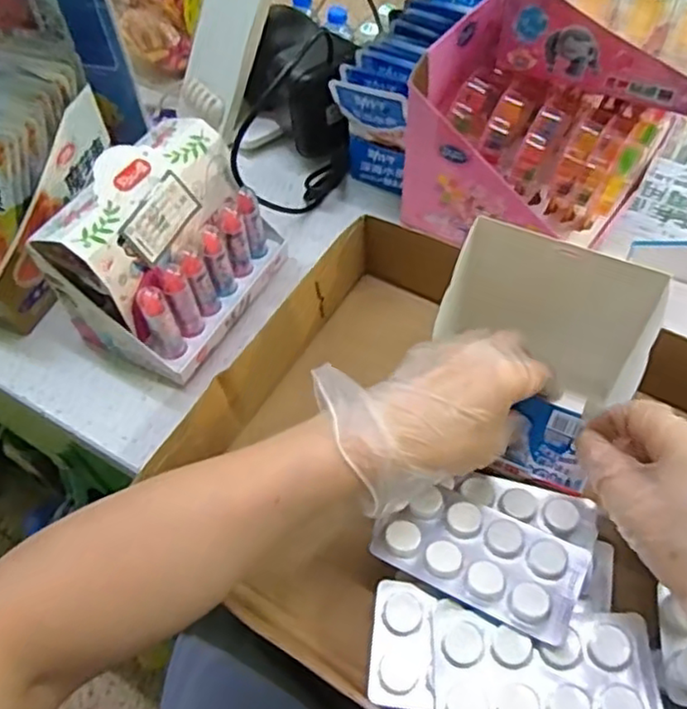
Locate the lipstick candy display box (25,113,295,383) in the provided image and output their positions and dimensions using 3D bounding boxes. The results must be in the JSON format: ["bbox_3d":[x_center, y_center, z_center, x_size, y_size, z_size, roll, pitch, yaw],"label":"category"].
[{"bbox_3d":[-0.130,-0.084,0.503,0.104,0.120,0.158,25,60,18],"label":"lipstick candy display box"}]

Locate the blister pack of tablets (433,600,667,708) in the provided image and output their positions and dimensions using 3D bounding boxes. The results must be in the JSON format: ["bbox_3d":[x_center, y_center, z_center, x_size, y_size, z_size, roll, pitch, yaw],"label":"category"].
[{"bbox_3d":[0.104,0.164,0.339,0.112,0.008,0.063,1,56,3],"label":"blister pack of tablets"}]

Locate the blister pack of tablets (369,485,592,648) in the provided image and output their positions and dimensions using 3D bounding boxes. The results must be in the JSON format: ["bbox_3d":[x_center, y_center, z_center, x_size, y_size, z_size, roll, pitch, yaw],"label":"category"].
[{"bbox_3d":[0.078,0.114,0.379,0.112,0.013,0.057,22,55,22],"label":"blister pack of tablets"}]

